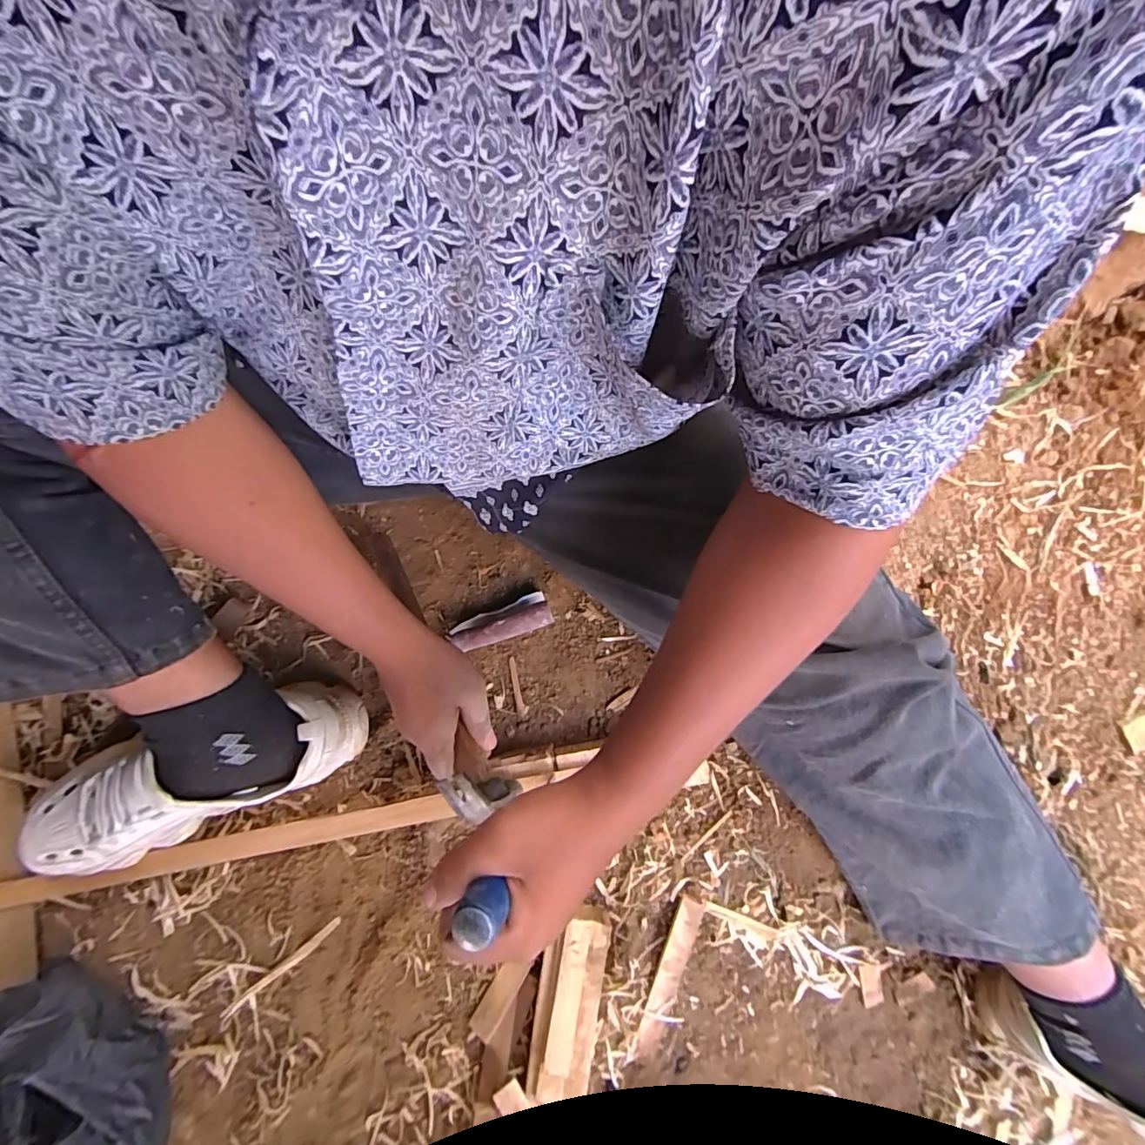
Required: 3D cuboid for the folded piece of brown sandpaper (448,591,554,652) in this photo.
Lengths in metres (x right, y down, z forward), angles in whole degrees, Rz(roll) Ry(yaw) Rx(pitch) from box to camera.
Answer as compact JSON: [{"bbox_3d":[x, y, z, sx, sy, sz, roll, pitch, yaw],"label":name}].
[{"bbox_3d":[-0.072,0.052,0.523,0.099,0.019,0.036,-21,78,-4],"label":"folded piece of brown sandpaper"}]

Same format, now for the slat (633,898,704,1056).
[{"bbox_3d":[0.091,0.383,0.492,0.026,0.005,0.154,19,90,-5],"label":"slat"}]

